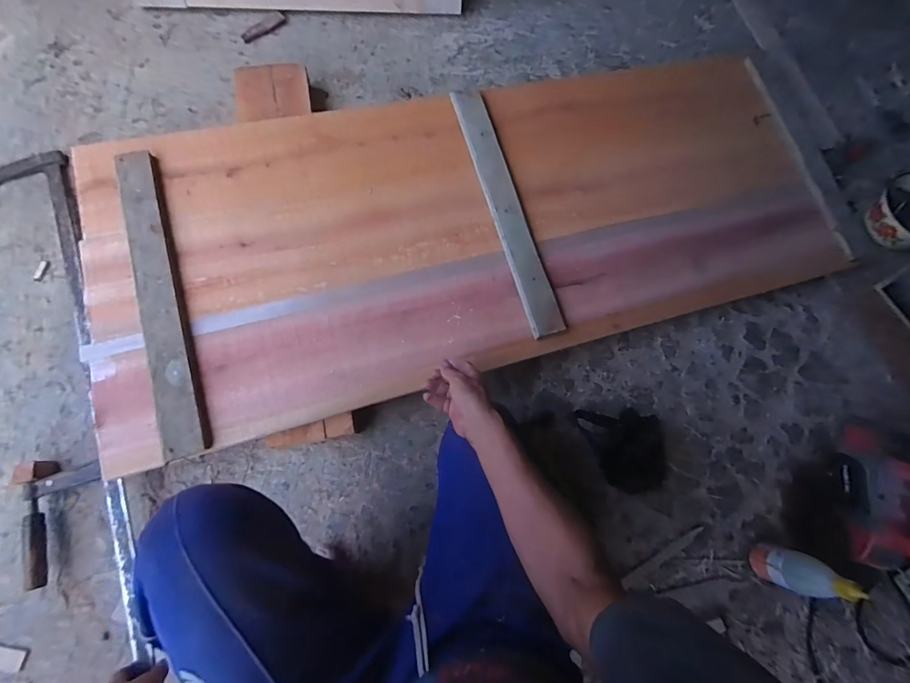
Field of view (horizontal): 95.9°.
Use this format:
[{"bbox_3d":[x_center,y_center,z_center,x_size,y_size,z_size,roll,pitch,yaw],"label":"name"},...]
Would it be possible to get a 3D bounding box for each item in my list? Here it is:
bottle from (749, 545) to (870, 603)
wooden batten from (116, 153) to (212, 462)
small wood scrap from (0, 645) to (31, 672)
[{"bbox_3d":[0.597,0.403,0.719,0.053,0.190,0.063,17,75,0],"label":"bottle"},{"bbox_3d":[-0.513,-0.084,0.715,0.066,0.021,0.563,-16,77,-8],"label":"wooden batten"},{"bbox_3d":[-0.719,0.500,0.650,0.074,0.005,0.032,15,62,-10],"label":"small wood scrap"}]

